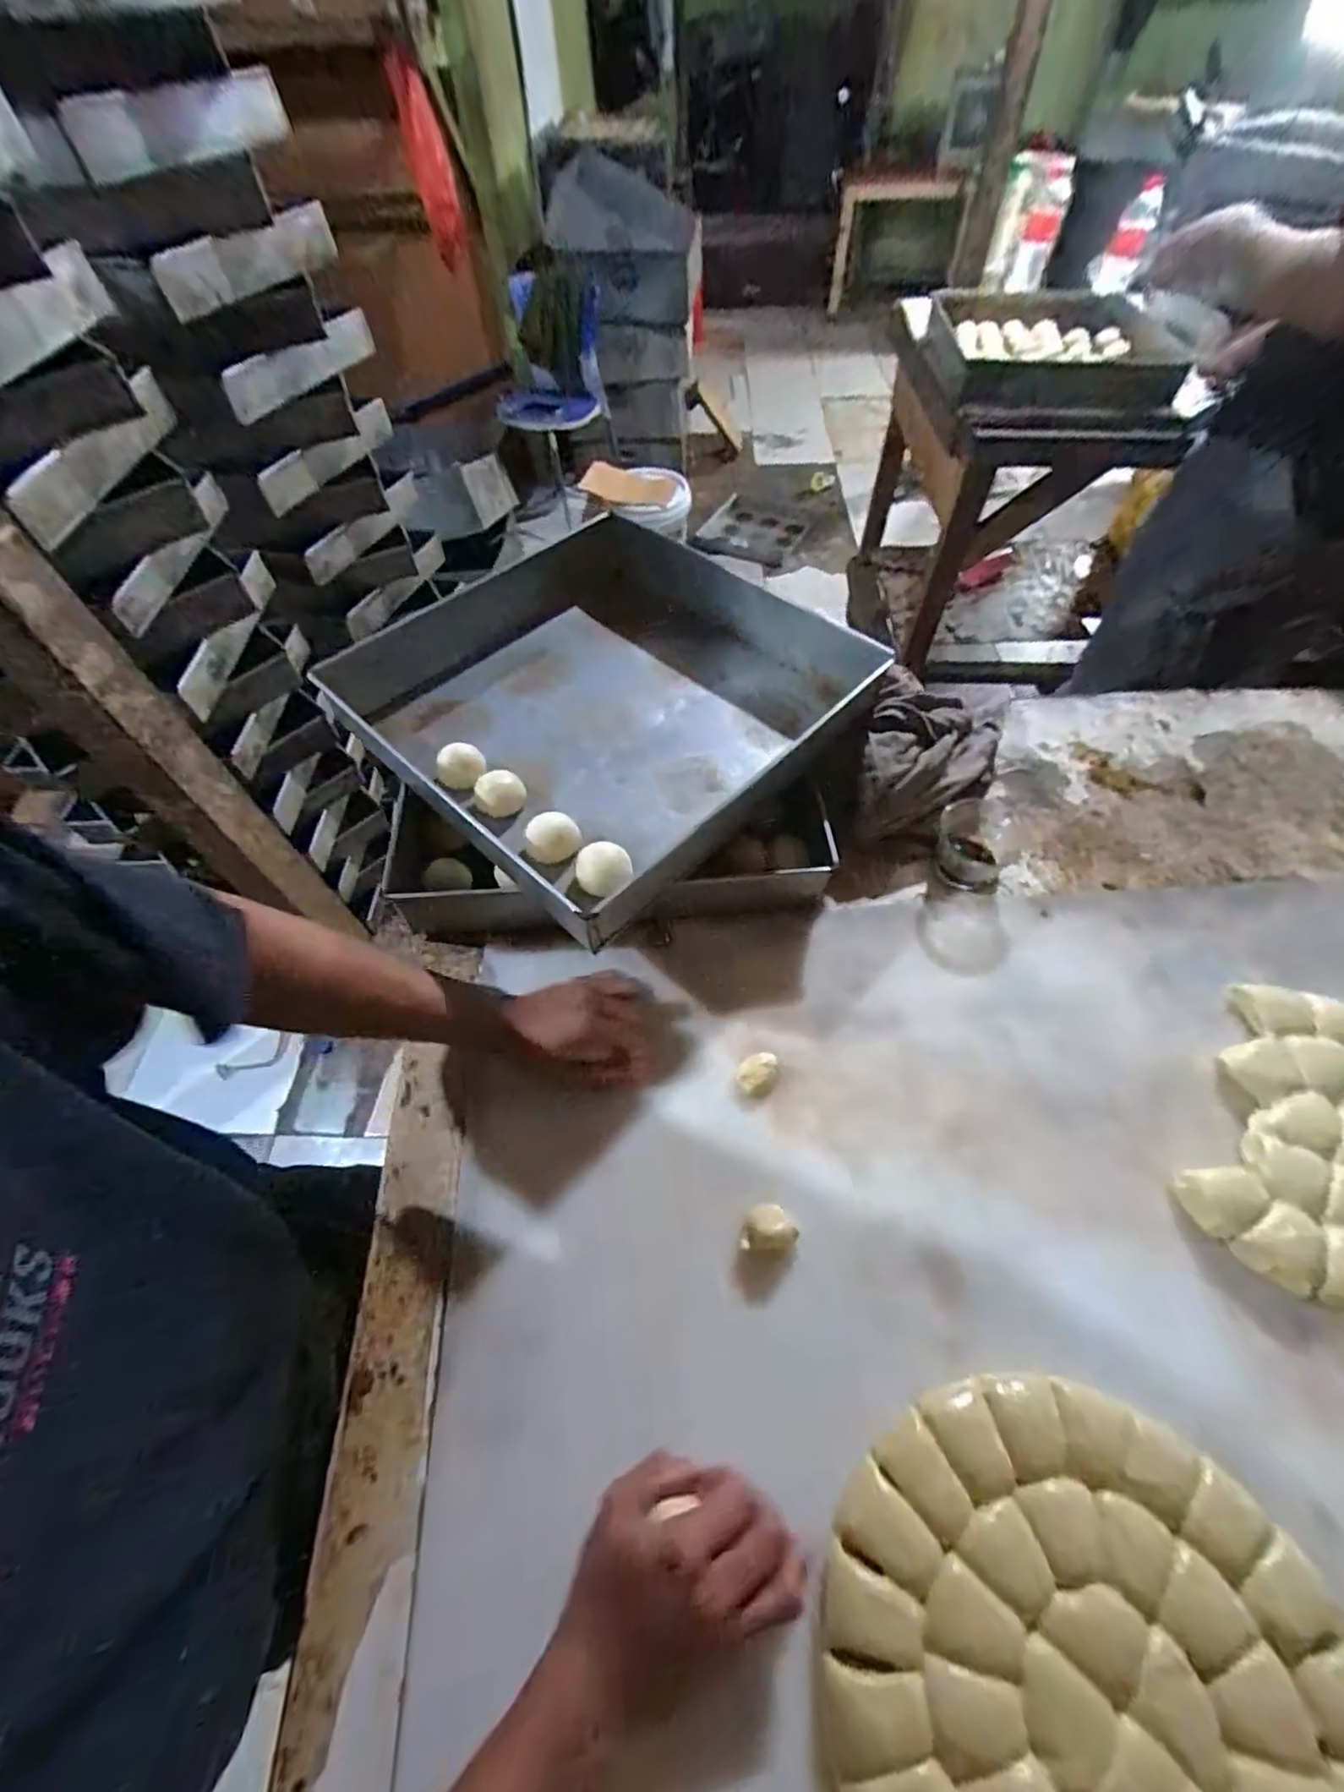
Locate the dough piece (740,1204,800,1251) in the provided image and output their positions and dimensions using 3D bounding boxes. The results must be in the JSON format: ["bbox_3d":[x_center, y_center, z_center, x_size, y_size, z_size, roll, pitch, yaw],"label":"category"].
[{"bbox_3d":[0.073,0.248,0.471,0.040,0.021,0.030,3,56,3],"label":"dough piece"}]

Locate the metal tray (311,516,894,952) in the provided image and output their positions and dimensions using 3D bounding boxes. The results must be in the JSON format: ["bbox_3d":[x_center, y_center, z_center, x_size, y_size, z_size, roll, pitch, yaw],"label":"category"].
[{"bbox_3d":[-0.055,-0.203,0.655,0.407,0.091,0.429,35,65,22],"label":"metal tray"}]

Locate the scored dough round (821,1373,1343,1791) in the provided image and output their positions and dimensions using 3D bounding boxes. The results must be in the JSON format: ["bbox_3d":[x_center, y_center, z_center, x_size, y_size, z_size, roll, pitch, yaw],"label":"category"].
[{"bbox_3d":[0.236,0.431,0.339,0.281,0.017,0.260,0,56,1],"label":"scored dough round"}]

